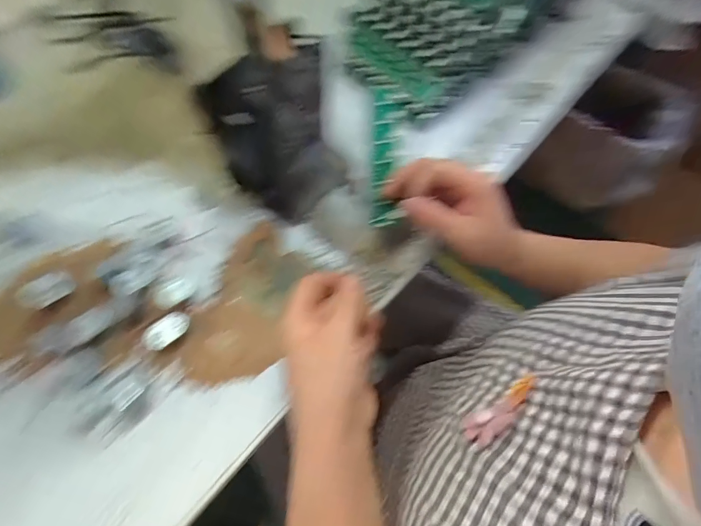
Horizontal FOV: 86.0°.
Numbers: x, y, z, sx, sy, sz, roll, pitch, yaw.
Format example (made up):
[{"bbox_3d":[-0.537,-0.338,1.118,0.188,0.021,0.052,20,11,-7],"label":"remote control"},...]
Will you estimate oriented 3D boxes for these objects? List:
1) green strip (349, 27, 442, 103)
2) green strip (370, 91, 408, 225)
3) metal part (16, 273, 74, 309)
[{"bbox_3d":[0.048,-0.229,0.427,0.128,0.028,0.014,44,41,15],"label":"green strip"},{"bbox_3d":[0.034,-0.100,0.343,0.027,0.009,0.131,5,79,0],"label":"green strip"},{"bbox_3d":[-0.259,0.023,0.322,0.040,0.010,0.028,-35,71,-17],"label":"metal part"}]

